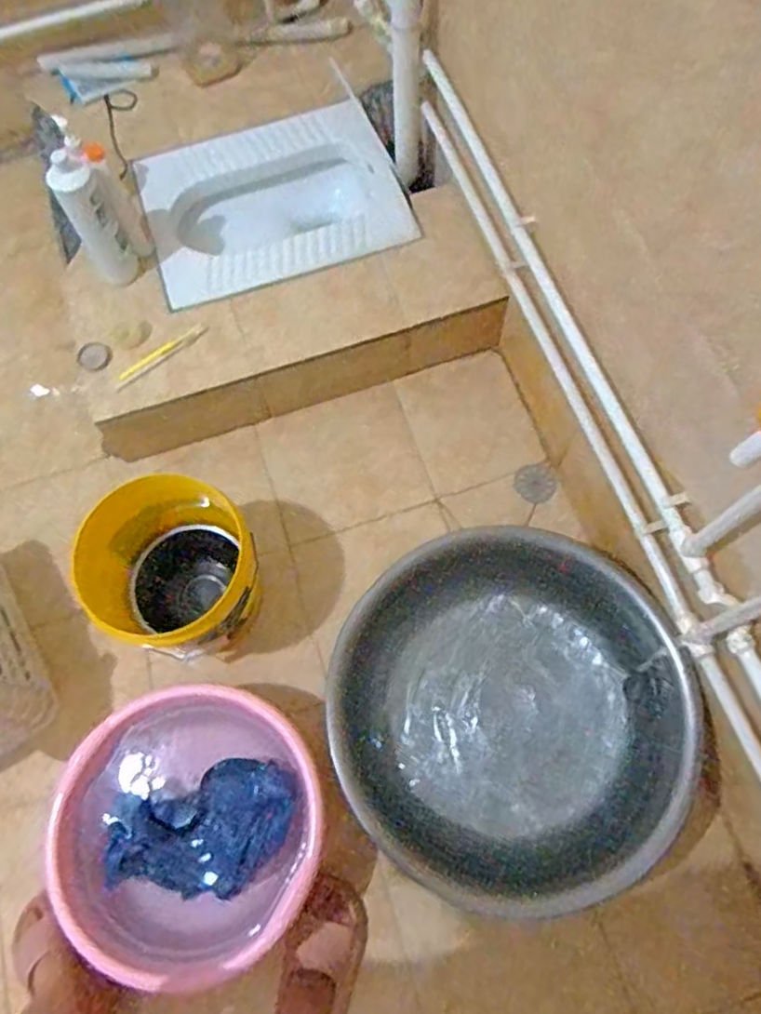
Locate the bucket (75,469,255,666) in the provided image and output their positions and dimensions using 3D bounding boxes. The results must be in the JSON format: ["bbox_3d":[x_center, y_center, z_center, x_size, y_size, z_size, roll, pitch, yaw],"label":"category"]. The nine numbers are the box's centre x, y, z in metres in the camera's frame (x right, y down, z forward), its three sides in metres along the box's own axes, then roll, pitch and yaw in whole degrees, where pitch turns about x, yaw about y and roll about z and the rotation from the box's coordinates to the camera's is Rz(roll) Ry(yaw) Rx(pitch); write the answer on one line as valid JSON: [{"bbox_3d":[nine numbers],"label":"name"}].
[{"bbox_3d":[-0.325,0.111,1.122,0.245,0.258,0.259,-1,69,3],"label":"bucket"}]

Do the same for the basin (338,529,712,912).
[{"bbox_3d":[0.205,0.327,1.075,0.529,0.164,0.578,-1,69,3],"label":"basin"}]

